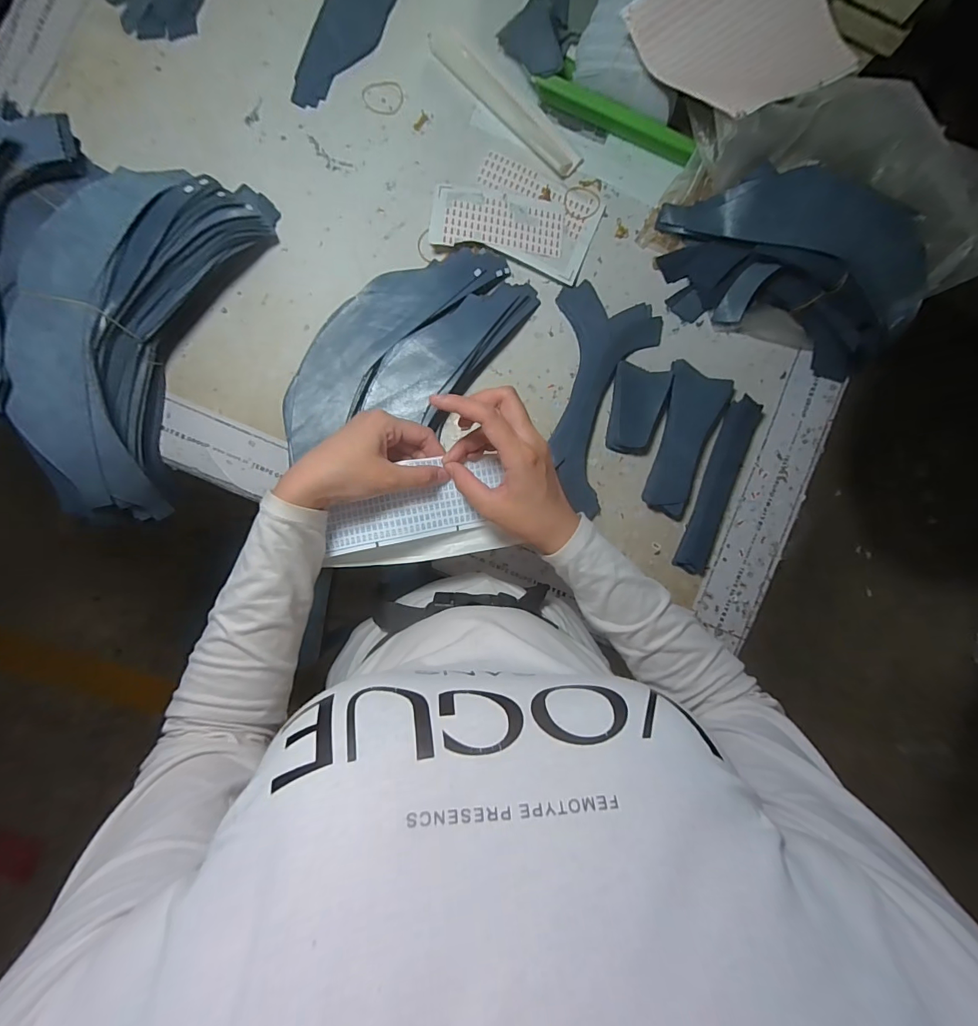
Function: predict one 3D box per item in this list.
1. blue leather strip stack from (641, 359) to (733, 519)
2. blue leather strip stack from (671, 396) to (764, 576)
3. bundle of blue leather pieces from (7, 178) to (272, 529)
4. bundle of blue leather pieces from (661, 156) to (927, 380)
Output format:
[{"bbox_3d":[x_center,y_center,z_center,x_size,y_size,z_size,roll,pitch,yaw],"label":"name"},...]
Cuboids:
[{"bbox_3d":[0.218,-0.081,0.499,0.071,0.022,0.164,21,89,-3],"label":"blue leather strip stack"},{"bbox_3d":[0.265,-0.029,0.503,0.041,0.017,0.200,21,89,-3],"label":"blue leather strip stack"},{"bbox_3d":[-0.340,-0.177,0.421,0.125,0.107,0.348,19,89,-3],"label":"bundle of blue leather pieces"},{"bbox_3d":[0.324,-0.260,0.475,0.285,0.083,0.147,17,89,-3],"label":"bundle of blue leather pieces"}]

